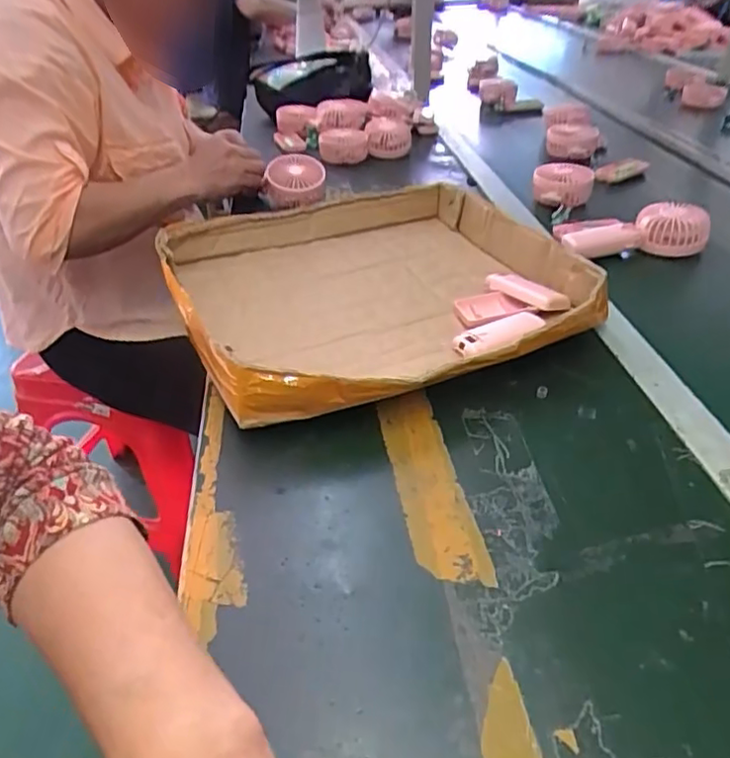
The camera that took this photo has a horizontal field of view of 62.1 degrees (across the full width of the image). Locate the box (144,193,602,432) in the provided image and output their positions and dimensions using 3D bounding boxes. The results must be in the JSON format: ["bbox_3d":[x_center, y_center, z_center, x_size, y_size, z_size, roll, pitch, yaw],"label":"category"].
[{"bbox_3d":[0.013,-0.111,0.668,0.417,0.066,0.390,-18,40,-21],"label":"box"}]

